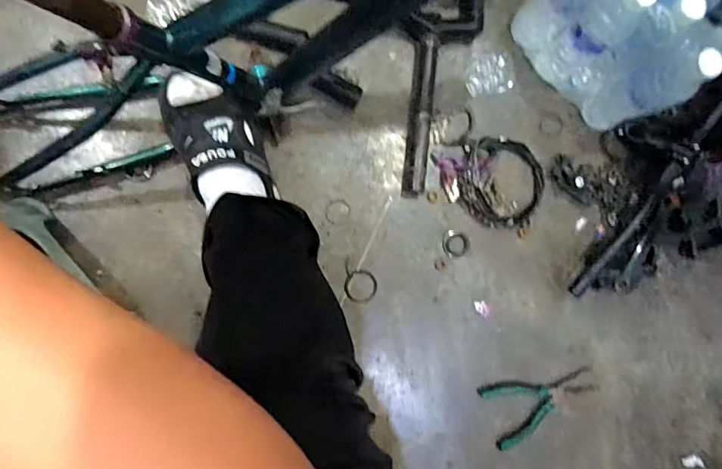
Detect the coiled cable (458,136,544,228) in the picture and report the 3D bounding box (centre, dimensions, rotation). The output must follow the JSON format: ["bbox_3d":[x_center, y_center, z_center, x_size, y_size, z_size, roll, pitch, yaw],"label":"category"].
[{"bbox_3d":[0.221,-0.079,0.709,0.131,0.023,0.132,0,90,-6],"label":"coiled cable"}]

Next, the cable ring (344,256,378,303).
[{"bbox_3d":[0.000,0.071,0.706,0.050,0.005,0.069,3,90,-6],"label":"cable ring"}]

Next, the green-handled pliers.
[{"bbox_3d":[0.288,0.269,0.727,0.178,0.014,0.102,-15,91,-6],"label":"green-handled pliers"}]

